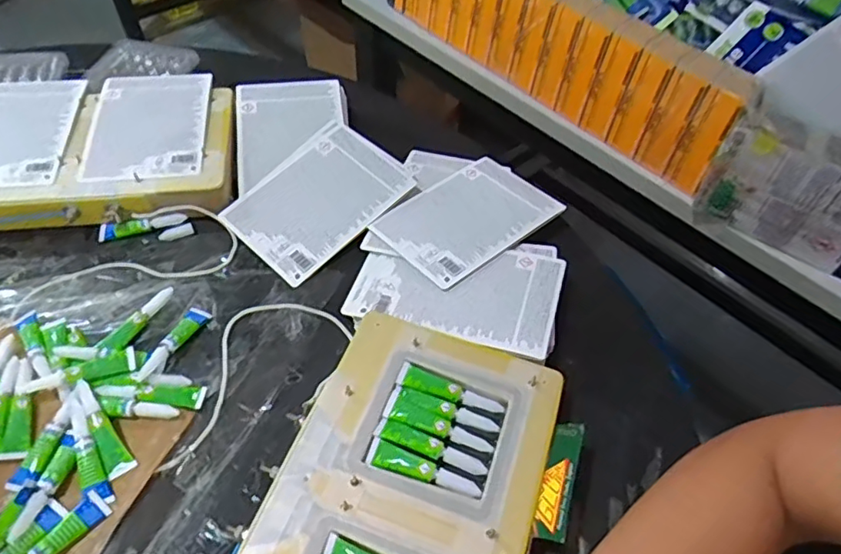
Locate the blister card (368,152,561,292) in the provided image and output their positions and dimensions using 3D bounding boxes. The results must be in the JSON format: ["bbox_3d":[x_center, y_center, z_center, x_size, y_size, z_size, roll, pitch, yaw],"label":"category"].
[{"bbox_3d":[0.047,-0.064,0.579,0.166,0.006,0.115,-34,60,-25],"label":"blister card"}]

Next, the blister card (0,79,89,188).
[{"bbox_3d":[-0.422,-0.154,0.603,0.117,0.011,0.175,-6,52,-7],"label":"blister card"}]

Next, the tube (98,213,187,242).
[{"bbox_3d":[-0.271,-0.049,0.567,0.082,0.014,0.010,-8,53,-9],"label":"tube"}]

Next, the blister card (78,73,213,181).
[{"bbox_3d":[-0.285,-0.164,0.617,0.115,0.005,0.166,-5,55,-8],"label":"blister card"}]

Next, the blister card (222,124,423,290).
[{"bbox_3d":[-0.101,-0.081,0.590,0.116,0.008,0.170,41,69,17],"label":"blister card"}]

